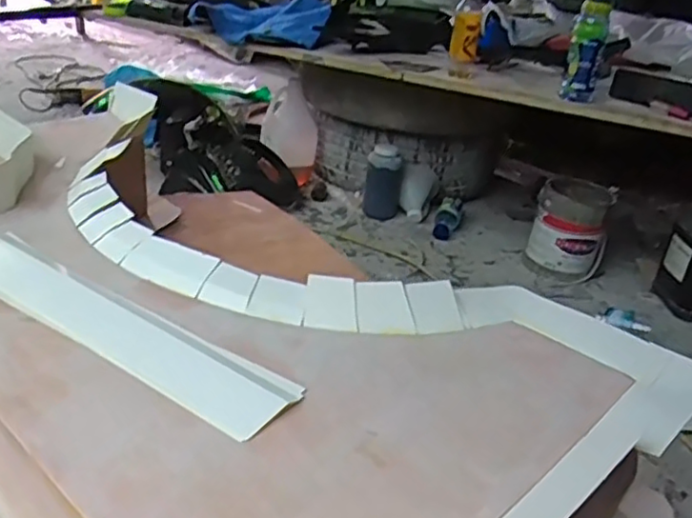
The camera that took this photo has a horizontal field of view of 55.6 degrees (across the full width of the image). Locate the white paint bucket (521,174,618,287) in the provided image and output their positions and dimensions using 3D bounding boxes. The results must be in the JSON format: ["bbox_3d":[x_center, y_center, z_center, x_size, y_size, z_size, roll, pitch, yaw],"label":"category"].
[{"bbox_3d":[0.549,-0.076,1.606,0.176,0.214,0.169,18,28,19],"label":"white paint bucket"}]

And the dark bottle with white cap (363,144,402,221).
[{"bbox_3d":[0.102,-0.204,1.768,0.095,0.184,0.084,6,27,-4],"label":"dark bottle with white cap"}]

